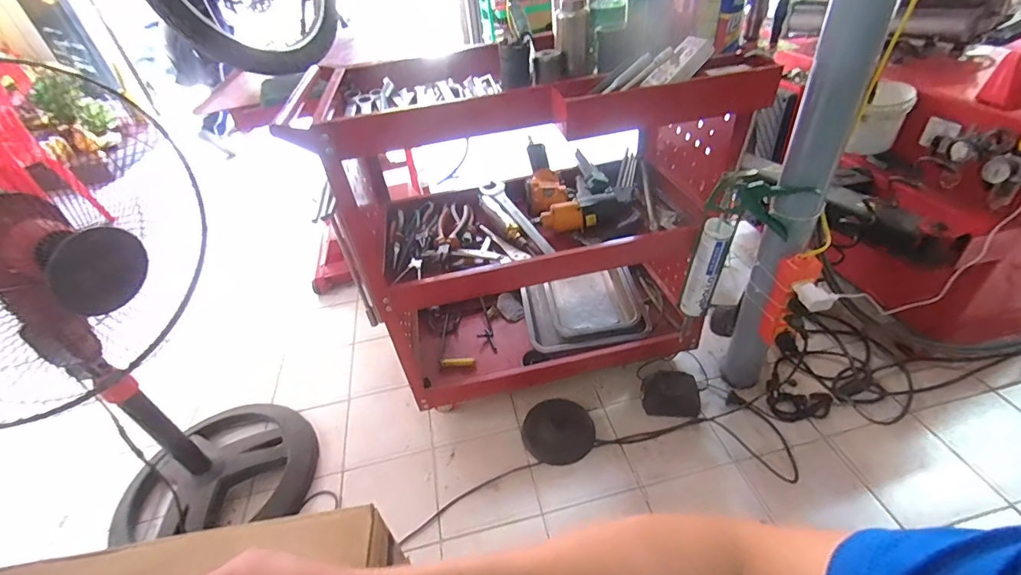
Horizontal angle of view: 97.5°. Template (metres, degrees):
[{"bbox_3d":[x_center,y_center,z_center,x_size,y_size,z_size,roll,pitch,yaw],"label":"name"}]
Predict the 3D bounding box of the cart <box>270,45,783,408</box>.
[{"bbox_3d":[0.043,-0.121,0.940,0.702,0.646,0.364,-11,39,-4],"label":"cart"}]

